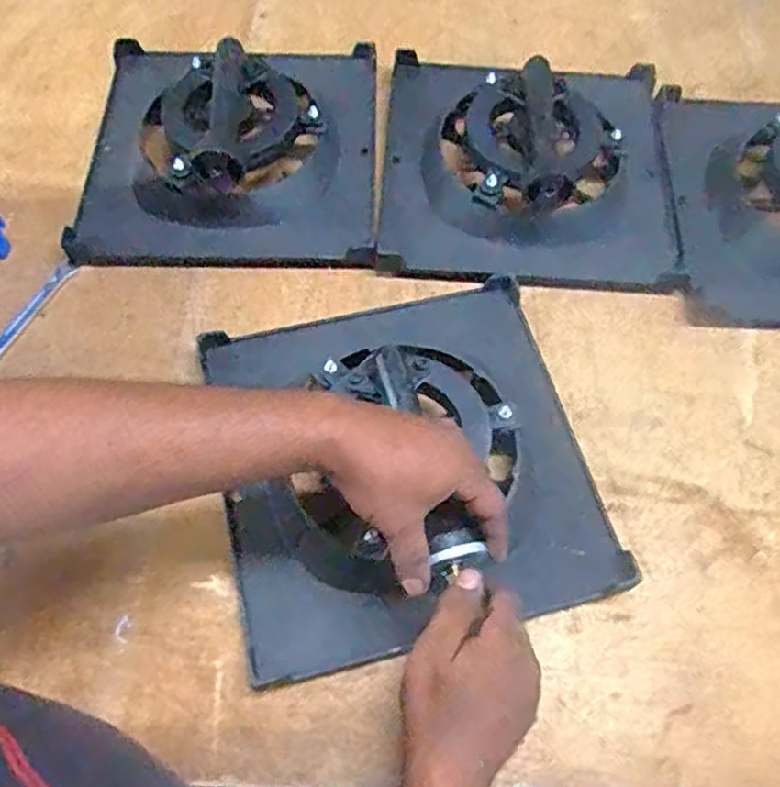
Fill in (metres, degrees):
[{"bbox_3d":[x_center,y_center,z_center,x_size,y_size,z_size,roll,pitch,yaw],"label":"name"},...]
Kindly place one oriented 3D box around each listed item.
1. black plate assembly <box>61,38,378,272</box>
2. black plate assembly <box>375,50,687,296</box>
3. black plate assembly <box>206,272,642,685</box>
[{"bbox_3d":[-0.163,-0.268,0.705,0.295,0.078,0.287,1,63,-1],"label":"black plate assembly"},{"bbox_3d":[0.141,-0.250,0.712,0.290,0.082,0.293,3,63,0],"label":"black plate assembly"},{"bbox_3d":[0.014,0.036,0.553,0.301,0.093,0.303,-12,64,-8],"label":"black plate assembly"}]

